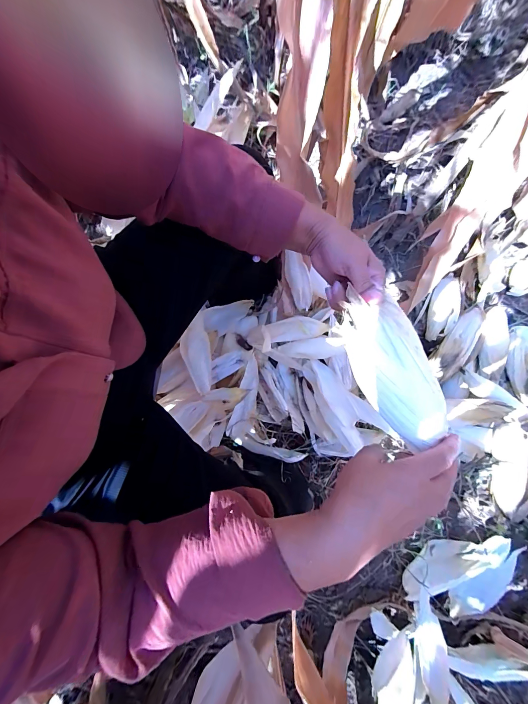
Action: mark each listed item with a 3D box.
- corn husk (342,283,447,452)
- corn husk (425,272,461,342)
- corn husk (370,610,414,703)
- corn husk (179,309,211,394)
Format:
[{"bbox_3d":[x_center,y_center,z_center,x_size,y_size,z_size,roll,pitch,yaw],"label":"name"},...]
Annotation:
[{"bbox_3d":[0.130,0.016,0.304,0.068,0.039,0.162,-20,76,-4],"label":"corn husk"},{"bbox_3d":[0.493,-0.123,0.786,0.065,0.034,0.193,17,80,3],"label":"corn husk"},{"bbox_3d":[0.278,0.696,0.587,0.088,0.079,0.231,9,55,2],"label":"corn husk"},{"bbox_3d":[-0.162,0.005,0.691,0.066,0.025,0.190,-14,80,-3],"label":"corn husk"}]

